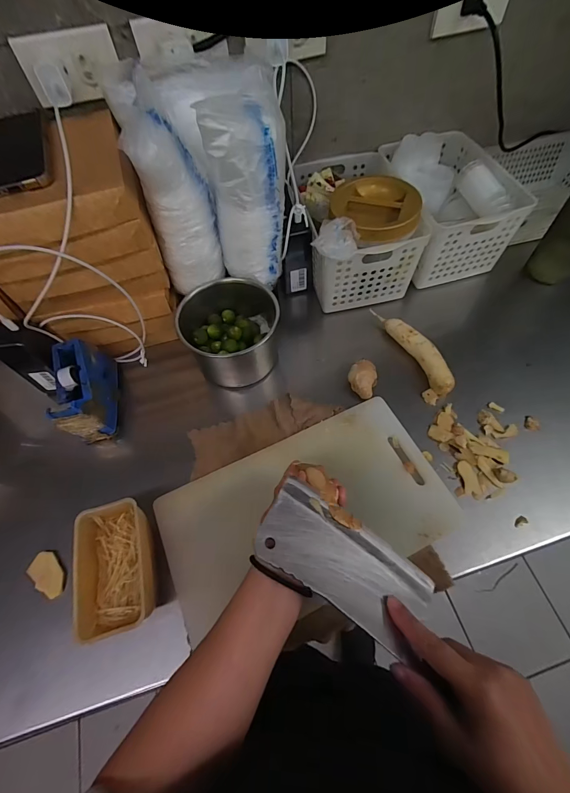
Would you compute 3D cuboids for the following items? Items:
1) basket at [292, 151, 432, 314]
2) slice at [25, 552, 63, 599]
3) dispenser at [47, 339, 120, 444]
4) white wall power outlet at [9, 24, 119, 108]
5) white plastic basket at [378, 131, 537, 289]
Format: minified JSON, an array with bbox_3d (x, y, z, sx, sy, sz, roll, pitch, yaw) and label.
[{"bbox_3d":[0.126,-0.311,0.620,0.177,0.164,0.290,-6,61,0],"label":"basket"},{"bbox_3d":[-0.310,0.231,0.447,0.031,0.012,0.058,-38,66,-17],"label":"slice"},{"bbox_3d":[-0.308,-0.012,0.531,0.062,0.088,0.137,-14,61,-5],"label":"dispenser"},{"bbox_3d":[-0.276,-0.430,0.449,0.115,0.064,0.018,-29,63,-12],"label":"white wall power outlet"},{"bbox_3d":[0.297,-0.359,0.648,0.190,0.146,0.262,-11,61,-3],"label":"white plastic basket"}]

